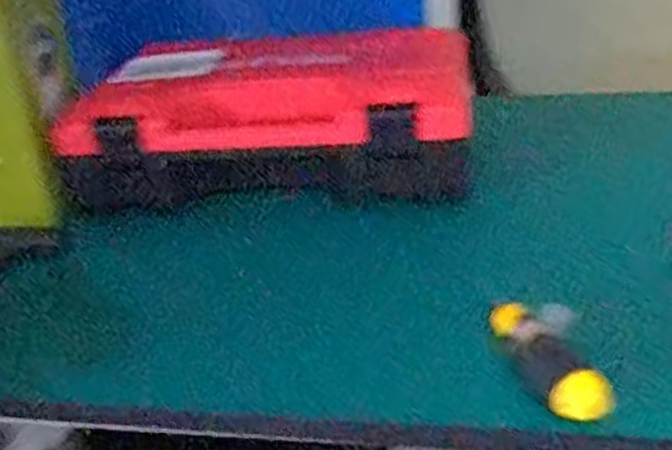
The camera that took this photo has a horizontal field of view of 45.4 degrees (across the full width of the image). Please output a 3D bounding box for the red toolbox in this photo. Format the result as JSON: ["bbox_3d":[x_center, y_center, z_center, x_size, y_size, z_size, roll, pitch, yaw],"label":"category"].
[{"bbox_3d":[-0.065,-0.101,0.737,0.363,0.100,0.211,-6,26,0],"label":"red toolbox"}]

